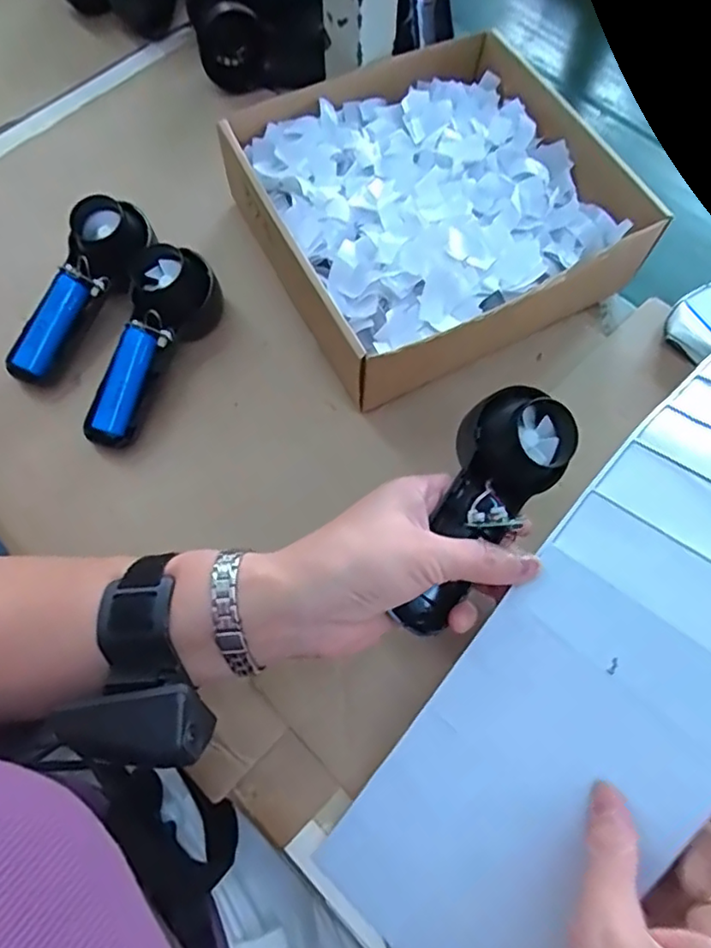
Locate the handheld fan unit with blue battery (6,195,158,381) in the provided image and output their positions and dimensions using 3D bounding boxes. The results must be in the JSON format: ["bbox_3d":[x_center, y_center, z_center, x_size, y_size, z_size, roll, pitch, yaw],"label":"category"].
[{"bbox_3d":[-0.196,-0.131,0.444,0.060,0.052,0.145,20,70,8],"label":"handheld fan unit with blue battery"}]

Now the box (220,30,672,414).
[{"bbox_3d":[0.059,-0.204,0.461,0.276,0.075,0.248,-29,71,-11],"label":"box"}]

